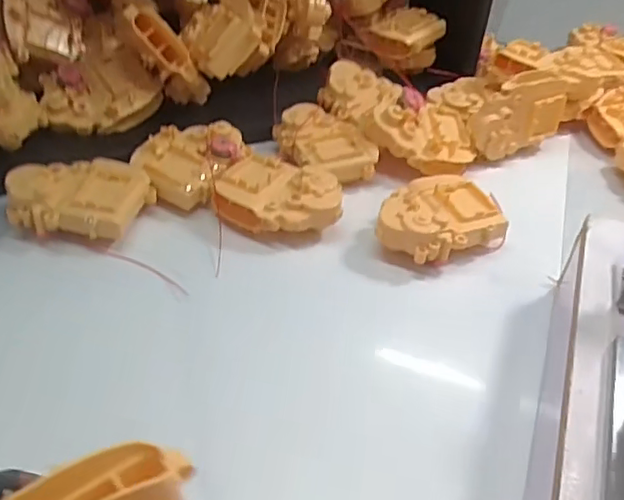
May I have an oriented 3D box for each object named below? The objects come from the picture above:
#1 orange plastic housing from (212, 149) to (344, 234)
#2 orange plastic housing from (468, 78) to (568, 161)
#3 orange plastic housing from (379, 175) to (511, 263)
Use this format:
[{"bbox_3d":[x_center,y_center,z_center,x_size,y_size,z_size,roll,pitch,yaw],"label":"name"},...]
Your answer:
[{"bbox_3d":[-0.025,-0.038,0.462,0.095,0.037,0.064,23,45,21],"label":"orange plastic housing"},{"bbox_3d":[0.186,-0.121,0.539,0.091,0.061,0.025,-17,45,-21],"label":"orange plastic housing"},{"bbox_3d":[0.092,-0.022,0.454,0.095,0.037,0.070,-18,45,-23],"label":"orange plastic housing"}]

